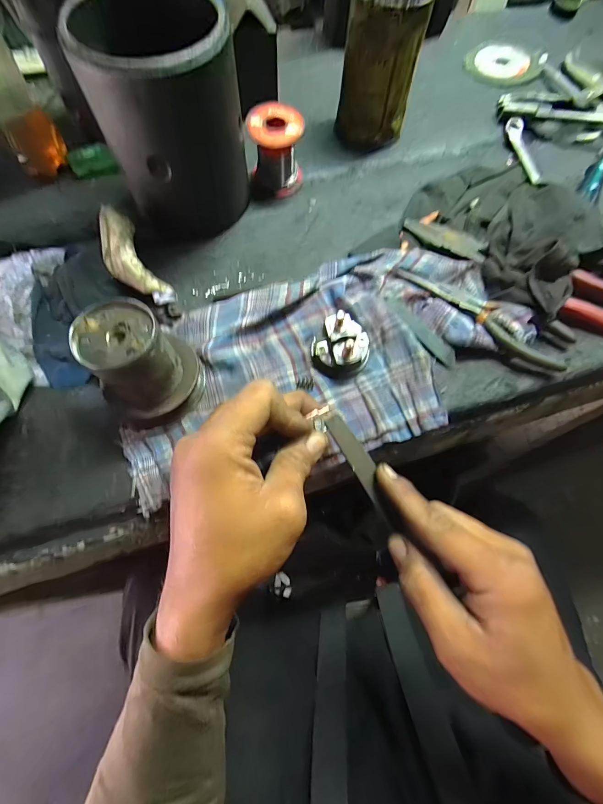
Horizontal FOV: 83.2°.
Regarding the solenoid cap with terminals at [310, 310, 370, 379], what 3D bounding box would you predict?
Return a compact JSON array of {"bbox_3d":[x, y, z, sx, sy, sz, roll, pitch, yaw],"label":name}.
[{"bbox_3d":[0.032,-0.046,0.268,0.045,0.032,0.044,0,68,-1],"label":"solenoid cap with terminals"}]

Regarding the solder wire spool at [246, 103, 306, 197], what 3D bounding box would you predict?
[{"bbox_3d":[-0.024,-0.246,0.336,0.050,0.057,0.048,4,68,0],"label":"solder wire spool"}]

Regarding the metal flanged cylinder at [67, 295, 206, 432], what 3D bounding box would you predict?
[{"bbox_3d":[-0.110,-0.027,0.237,0.061,0.068,0.066,5,68,1],"label":"metal flanged cylinder"}]

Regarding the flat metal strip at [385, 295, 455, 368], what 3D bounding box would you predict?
[{"bbox_3d":[0.100,-0.060,0.286,0.014,0.004,0.078,-43,83,-6],"label":"flat metal strip"}]

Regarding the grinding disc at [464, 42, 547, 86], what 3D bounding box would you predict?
[{"bbox_3d":[0.269,-0.453,0.455,0.094,0.008,0.094,0,68,-1],"label":"grinding disc"}]

